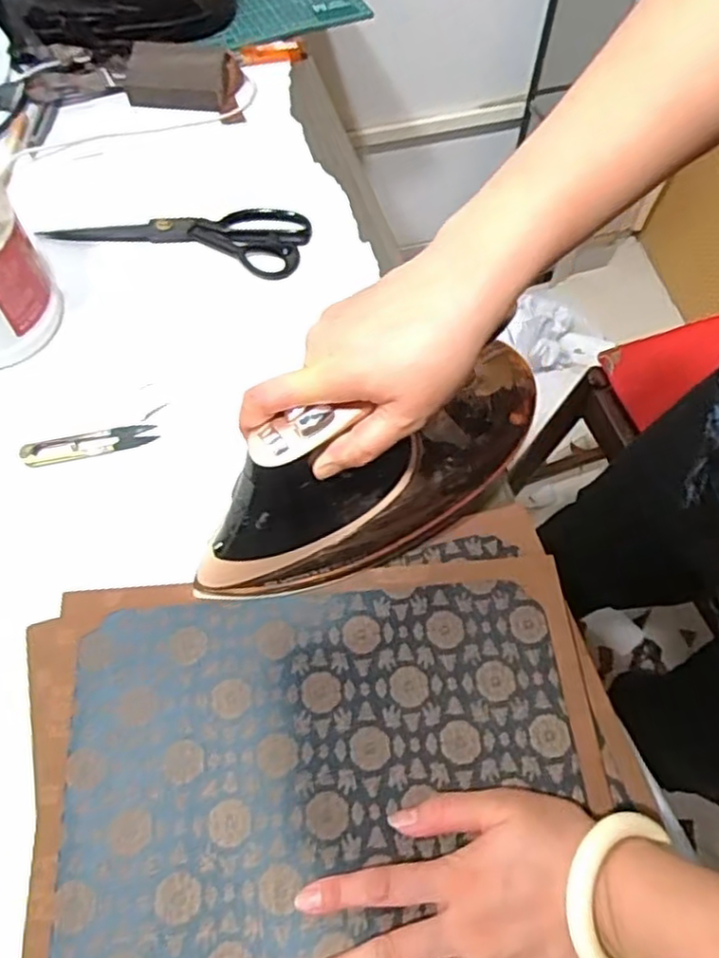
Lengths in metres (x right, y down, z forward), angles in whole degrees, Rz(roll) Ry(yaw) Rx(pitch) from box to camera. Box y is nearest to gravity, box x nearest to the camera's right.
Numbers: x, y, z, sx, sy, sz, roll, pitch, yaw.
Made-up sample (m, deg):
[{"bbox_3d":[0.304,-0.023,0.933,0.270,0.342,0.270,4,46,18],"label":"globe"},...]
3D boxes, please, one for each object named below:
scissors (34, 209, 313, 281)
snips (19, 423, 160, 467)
[{"bbox_3d":[-0.175,-0.247,0.675,0.250,0.011,0.083,11,62,5],"label":"scissors"},{"bbox_3d":[-0.219,-0.030,0.556,0.104,0.011,0.021,-15,63,-8],"label":"snips"}]

